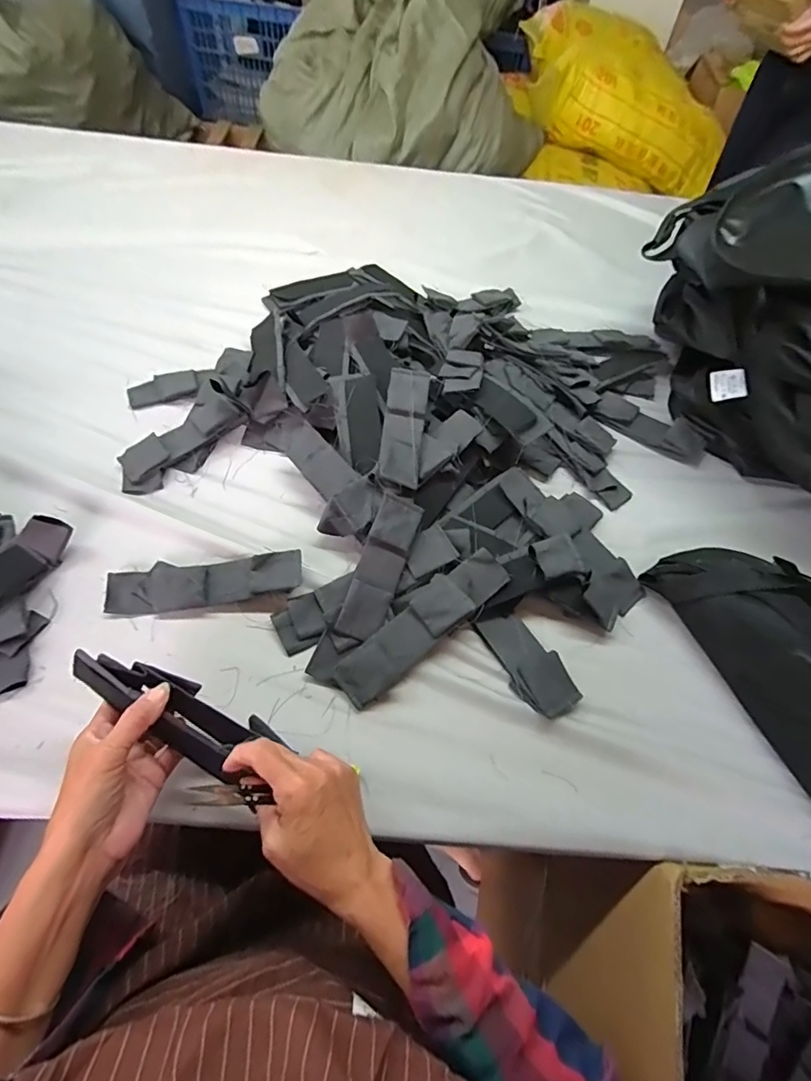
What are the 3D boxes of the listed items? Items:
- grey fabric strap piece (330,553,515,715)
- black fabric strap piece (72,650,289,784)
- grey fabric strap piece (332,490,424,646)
[{"bbox_3d":[0.017,0.081,0.503,0.194,0.012,0.048,-38,74,-14],"label":"grey fabric strap piece"},{"bbox_3d":[-0.186,0.135,0.408,0.159,0.046,0.049,34,62,-11],"label":"black fabric strap piece"},{"bbox_3d":[-0.024,0.027,0.519,0.047,0.013,0.147,24,77,-17],"label":"grey fabric strap piece"}]

